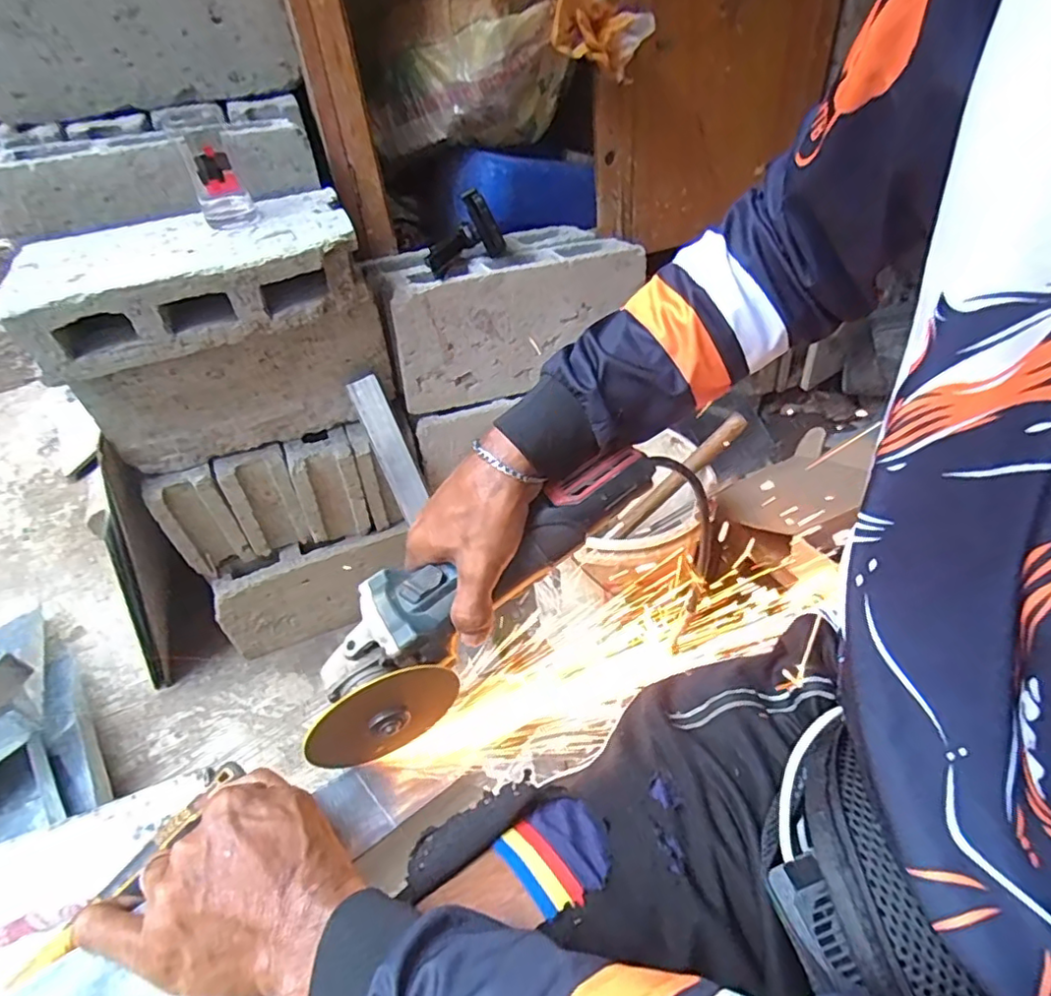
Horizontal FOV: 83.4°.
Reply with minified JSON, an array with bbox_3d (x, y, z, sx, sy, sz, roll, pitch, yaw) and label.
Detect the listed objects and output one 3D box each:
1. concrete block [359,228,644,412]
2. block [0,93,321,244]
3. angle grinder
[{"bbox_3d":[-0.031,-0.307,0.964,0.391,0.183,0.179,-17,41,-14],"label":"concrete block"},{"bbox_3d":[-0.502,-0.462,0.814,0.396,0.101,0.165,-19,42,-16],"label":"block"},{"bbox_3d":[-0.030,0.066,0.404,0.281,0.078,0.078,-39,46,-4],"label":"angle grinder"}]

